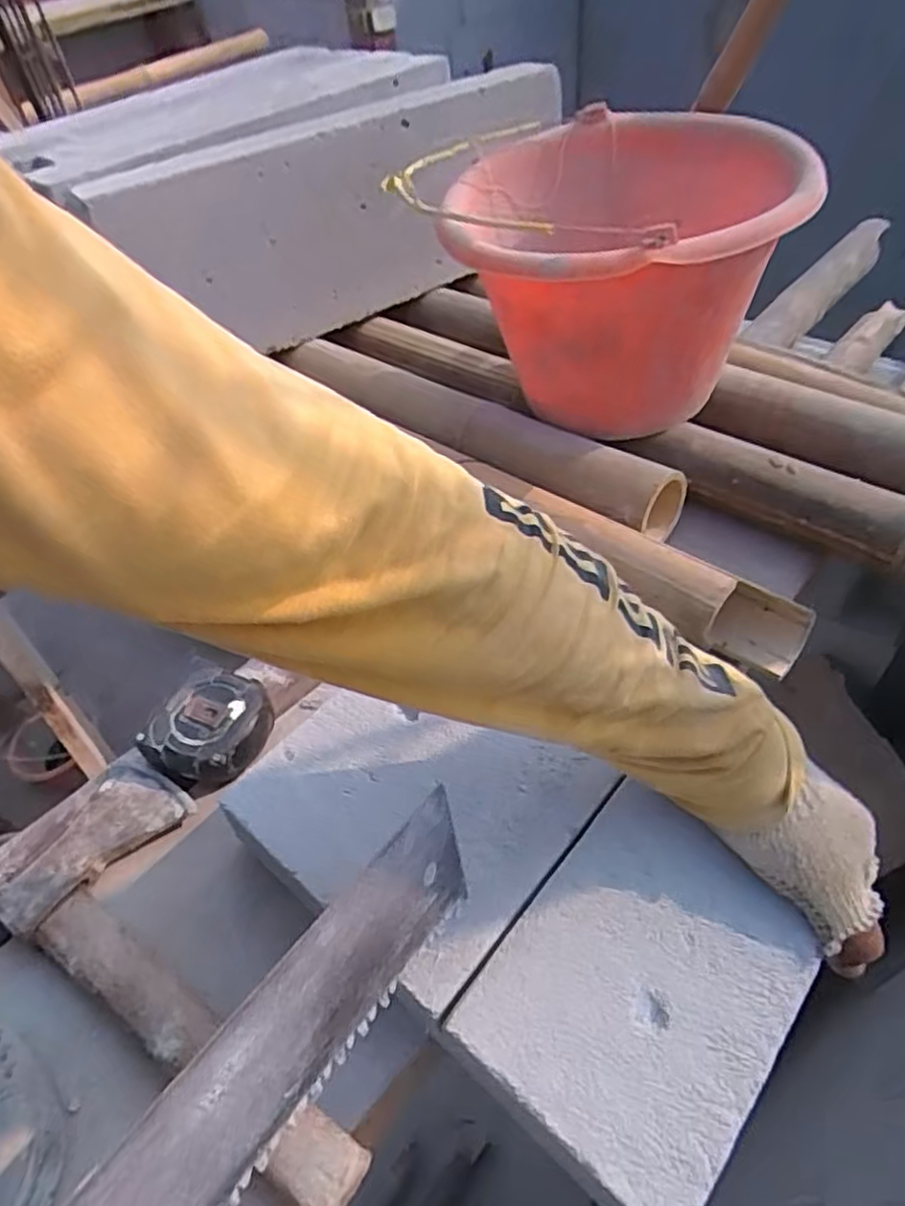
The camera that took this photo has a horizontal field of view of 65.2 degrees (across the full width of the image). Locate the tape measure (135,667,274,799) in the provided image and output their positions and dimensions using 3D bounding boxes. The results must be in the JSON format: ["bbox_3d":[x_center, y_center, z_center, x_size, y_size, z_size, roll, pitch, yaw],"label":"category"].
[{"bbox_3d":[-0.185,0.094,0.538,0.092,0.040,0.092,-1,52,1],"label":"tape measure"}]

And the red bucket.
[{"bbox_3d":[0.149,-0.288,0.652,0.294,0.217,0.277,-2,48,5],"label":"red bucket"}]

